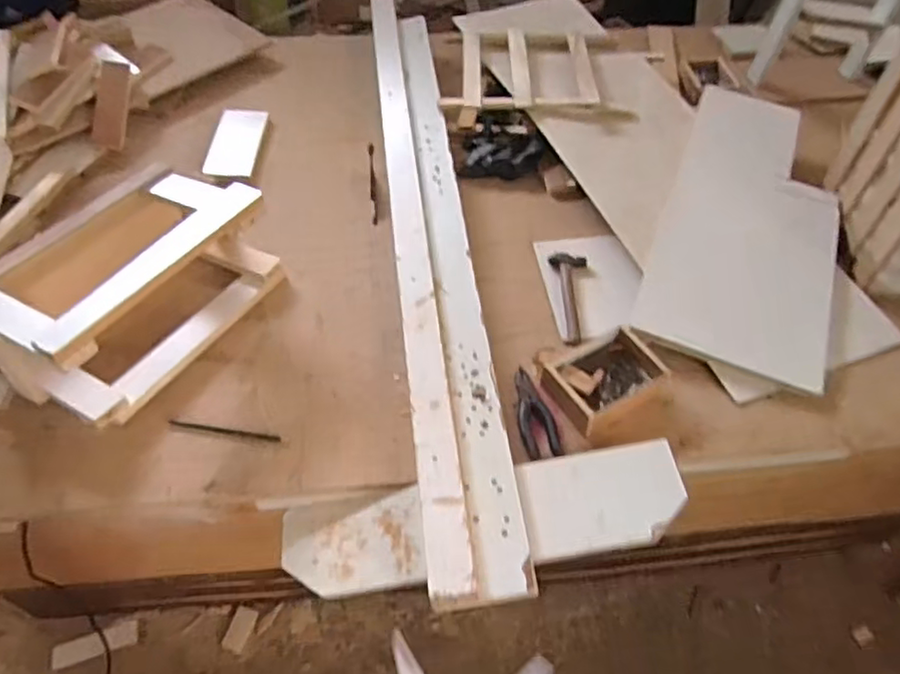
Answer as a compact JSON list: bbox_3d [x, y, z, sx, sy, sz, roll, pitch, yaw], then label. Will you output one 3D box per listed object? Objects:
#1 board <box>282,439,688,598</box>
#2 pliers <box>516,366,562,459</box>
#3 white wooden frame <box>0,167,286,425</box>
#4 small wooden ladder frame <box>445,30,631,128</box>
[{"bbox_3d":[0.037,0.221,0.763,0.482,0.015,0.122,-11,53,2],"label":"board"},{"bbox_3d":[0.115,0.101,0.860,0.049,0.017,0.141,-7,56,-6],"label":"pliers"},{"bbox_3d":[-0.463,-0.080,0.894,0.257,0.159,0.378,25,57,16],"label":"white wooden frame"},{"bbox_3d":[0.177,-0.550,1.300,0.371,0.034,0.289,4,50,1],"label":"small wooden ladder frame"}]

